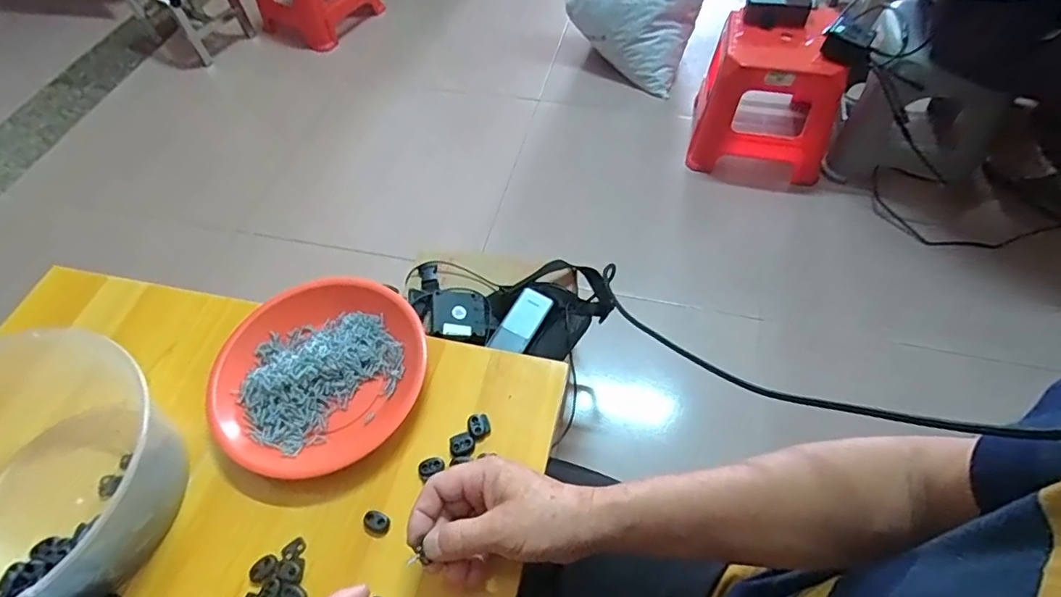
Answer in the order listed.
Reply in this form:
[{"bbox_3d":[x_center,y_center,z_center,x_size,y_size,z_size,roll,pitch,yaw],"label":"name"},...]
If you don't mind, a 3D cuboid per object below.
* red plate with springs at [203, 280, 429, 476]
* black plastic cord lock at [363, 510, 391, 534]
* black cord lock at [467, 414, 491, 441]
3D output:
[{"bbox_3d":[-0.192,0.068,0.512,0.189,0.034,0.172,-2,56,3],"label":"red plate with springs"},{"bbox_3d":[-0.124,0.181,0.449,0.022,0.009,0.016,20,60,17],"label":"black plastic cord lock"},{"bbox_3d":[-0.046,0.113,0.488,0.019,0.007,0.024,-18,57,-8],"label":"black cord lock"}]

